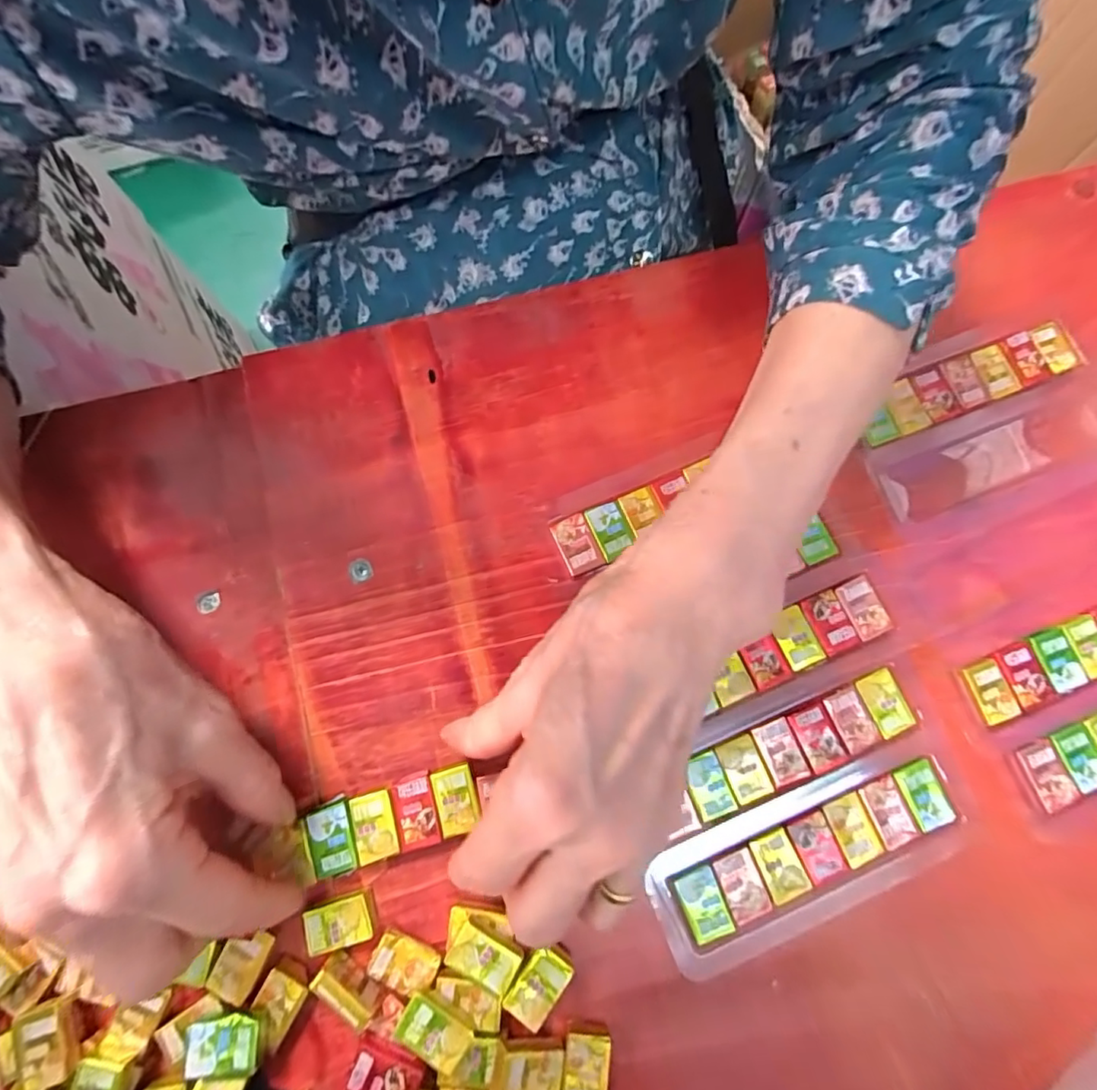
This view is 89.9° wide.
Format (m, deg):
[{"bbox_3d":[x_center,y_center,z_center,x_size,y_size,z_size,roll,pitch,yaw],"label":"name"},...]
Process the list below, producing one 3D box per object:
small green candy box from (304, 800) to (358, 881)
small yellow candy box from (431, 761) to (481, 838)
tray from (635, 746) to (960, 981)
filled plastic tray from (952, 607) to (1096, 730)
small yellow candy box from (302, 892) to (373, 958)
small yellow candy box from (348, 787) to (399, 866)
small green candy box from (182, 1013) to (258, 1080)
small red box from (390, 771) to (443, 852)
[{"bbox_3d":[-0.086,0.118,0.221,0.017,0.007,0.026,-16,79,-5],"label":"small green candy box"},{"bbox_3d":[-0.038,0.104,0.225,0.016,0.006,0.025,-13,78,-4],"label":"small yellow candy box"},{"bbox_3d":[0.104,0.125,0.225,0.130,0.009,0.046,-23,79,-6],"label":"tray"},{"bbox_3d":[0.239,0.045,0.243,0.125,0.005,0.029,-20,79,-5],"label":"filled plastic tray"},{"bbox_3d":[-0.081,0.148,0.214,0.025,0.006,0.018,-15,78,-4],"label":"small yellow candy box"},{"bbox_3d":[-0.070,0.113,0.223,0.016,0.008,0.025,-16,78,-5],"label":"small yellow candy box"},{"bbox_3d":[-0.117,0.182,0.199,0.024,0.011,0.019,-4,78,-2],"label":"small green candy box"},{"bbox_3d":[-0.054,0.108,0.225,0.017,0.008,0.027,-13,78,-4],"label":"small red box"}]

